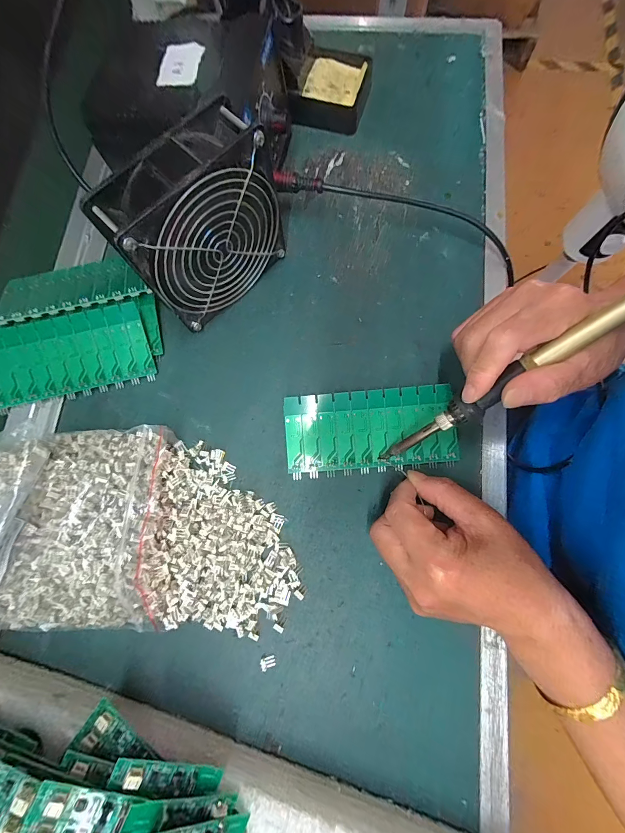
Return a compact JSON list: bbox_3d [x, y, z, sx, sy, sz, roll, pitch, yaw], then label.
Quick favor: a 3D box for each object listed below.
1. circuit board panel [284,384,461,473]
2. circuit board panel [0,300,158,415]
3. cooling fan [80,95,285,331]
[{"bbox_3d":[0.048,0.009,0.272,0.137,0.008,0.061,-6,79,1],"label":"circuit board panel"},{"bbox_3d":[-0.212,-0.050,0.284,0.138,0.006,0.068,-14,99,-5],"label":"circuit board panel"},{"bbox_3d":[-0.081,-0.140,0.255,0.119,0.119,0.047,-41,81,-7],"label":"cooling fan"}]

